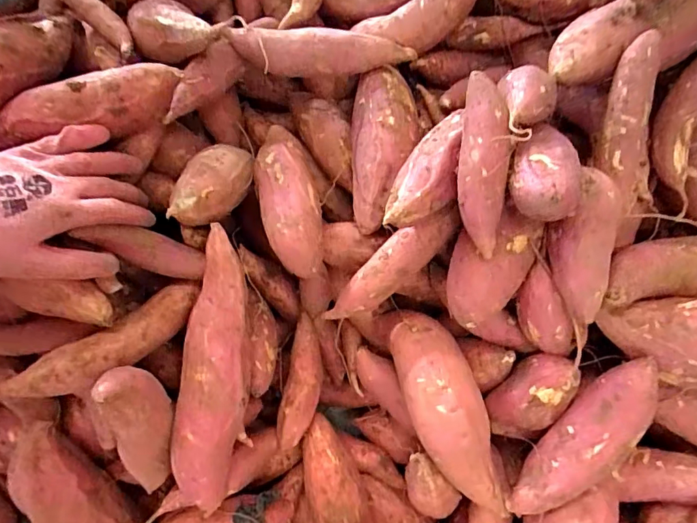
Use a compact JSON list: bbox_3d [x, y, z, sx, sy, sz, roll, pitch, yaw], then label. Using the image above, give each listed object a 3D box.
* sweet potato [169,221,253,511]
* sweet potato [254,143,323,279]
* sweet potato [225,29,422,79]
[{"bbox_3d":[-0.113,0.092,0.400,0.056,0.044,0.235,5,89,1],"label":"sweet potato"},{"bbox_3d":[-0.052,-0.050,0.416,0.052,0.036,0.135,-17,74,-6],"label":"sweet potato"},{"bbox_3d":[-0.029,-0.192,0.436,0.177,0.037,0.040,5,73,1],"label":"sweet potato"}]

